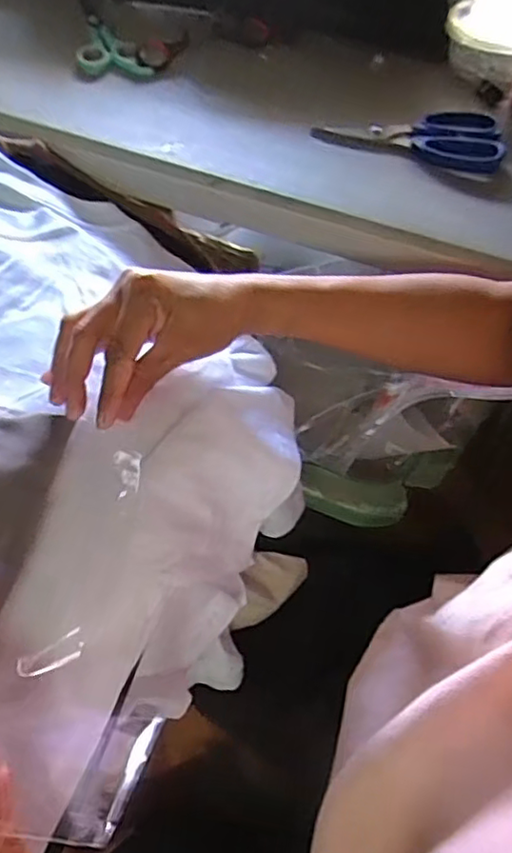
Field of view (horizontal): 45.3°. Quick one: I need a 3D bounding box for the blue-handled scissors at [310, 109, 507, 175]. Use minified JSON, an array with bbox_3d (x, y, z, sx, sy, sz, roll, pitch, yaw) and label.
[{"bbox_3d":[0.136,-0.262,0.536,0.159,0.016,0.084,15,60,6],"label":"blue-handled scissors"}]

